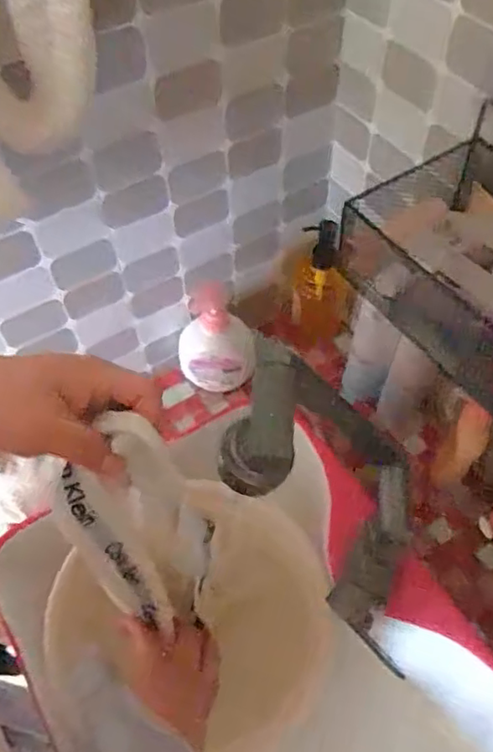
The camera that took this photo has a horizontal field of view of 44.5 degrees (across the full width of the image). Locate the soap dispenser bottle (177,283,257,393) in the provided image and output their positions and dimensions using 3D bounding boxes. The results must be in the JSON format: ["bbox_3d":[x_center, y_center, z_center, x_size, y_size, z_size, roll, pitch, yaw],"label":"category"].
[{"bbox_3d":[-0.044,-0.049,0.809,0.098,0.128,0.085,-11,55,-6],"label":"soap dispenser bottle"}]

